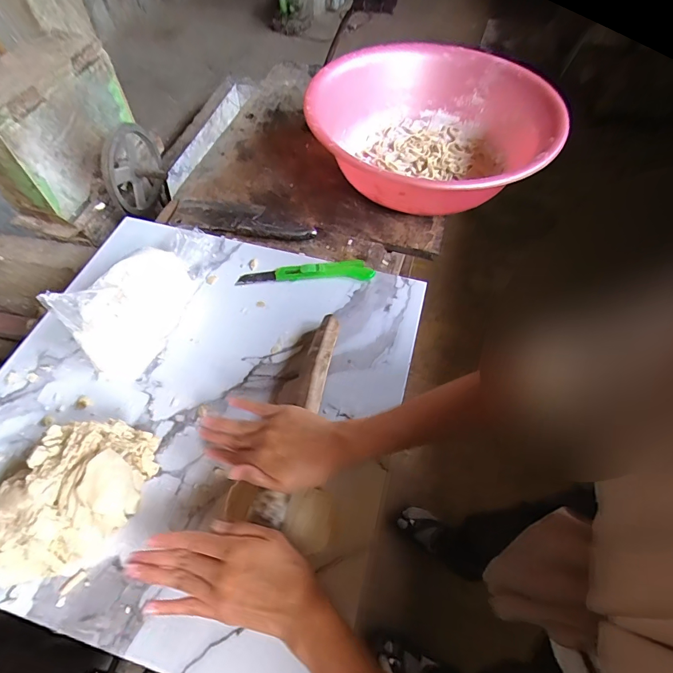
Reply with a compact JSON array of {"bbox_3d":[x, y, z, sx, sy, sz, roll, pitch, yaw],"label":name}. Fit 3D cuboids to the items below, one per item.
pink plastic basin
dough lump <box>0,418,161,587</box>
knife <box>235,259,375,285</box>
[{"bbox_3d":[0.159,-0.359,0.664,0.403,0.129,0.410,0,58,1],"label":"pink plastic basin"},{"bbox_3d":[-0.263,0.155,0.376,0.116,0.063,0.160,26,59,14],"label":"dough lump"},{"bbox_3d":[-0.045,-0.094,0.561,0.195,0.016,0.031,-3,58,-1],"label":"knife"}]

